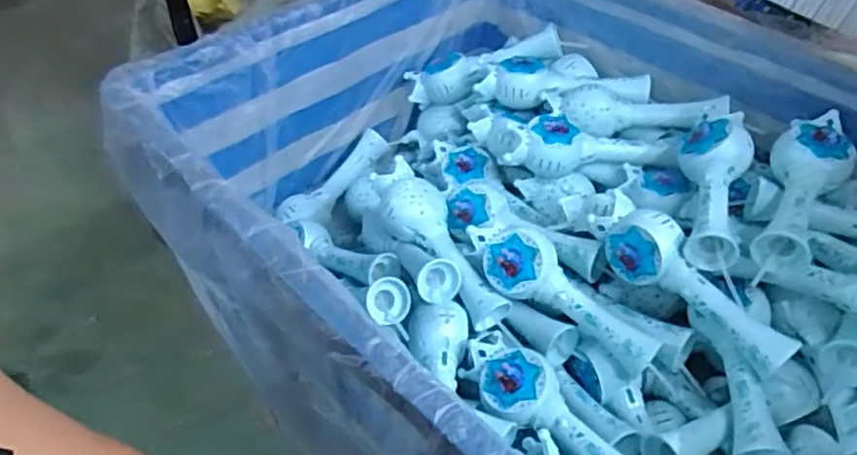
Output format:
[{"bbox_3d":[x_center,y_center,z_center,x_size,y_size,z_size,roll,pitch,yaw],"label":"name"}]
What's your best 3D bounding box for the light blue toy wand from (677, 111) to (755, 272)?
[{"bbox_3d":[0.310,-0.049,0.730,0.071,0.057,0.202,15,48,15],"label":"light blue toy wand"}]

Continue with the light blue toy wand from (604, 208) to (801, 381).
[{"bbox_3d":[0.268,0.063,0.674,0.056,0.072,0.204,-30,53,-25],"label":"light blue toy wand"}]

